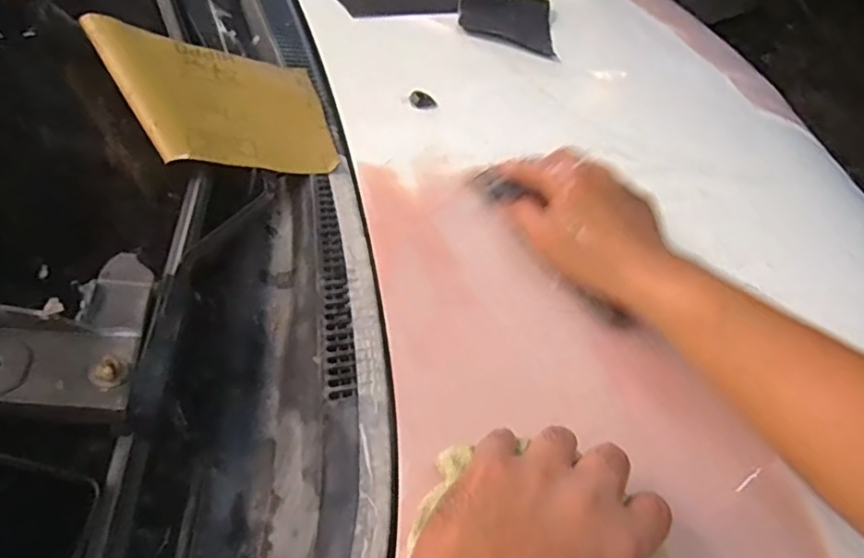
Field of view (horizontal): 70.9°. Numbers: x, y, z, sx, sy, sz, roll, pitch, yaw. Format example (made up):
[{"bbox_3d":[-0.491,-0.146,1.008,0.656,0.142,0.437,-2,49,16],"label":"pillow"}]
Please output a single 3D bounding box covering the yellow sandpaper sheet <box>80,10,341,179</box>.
[{"bbox_3d":[-0.171,-0.142,0.486,0.176,0.011,0.142,2,53,-30],"label":"yellow sandpaper sheet"}]

